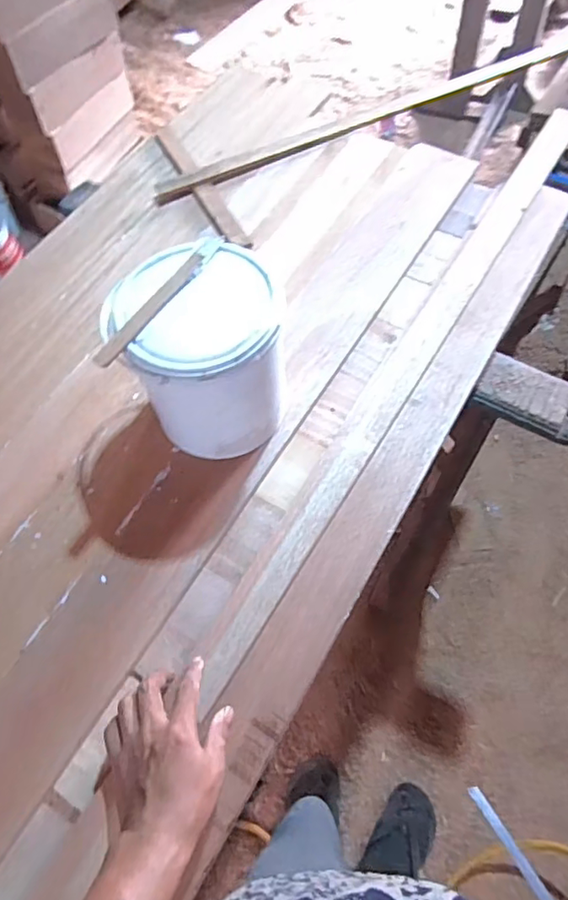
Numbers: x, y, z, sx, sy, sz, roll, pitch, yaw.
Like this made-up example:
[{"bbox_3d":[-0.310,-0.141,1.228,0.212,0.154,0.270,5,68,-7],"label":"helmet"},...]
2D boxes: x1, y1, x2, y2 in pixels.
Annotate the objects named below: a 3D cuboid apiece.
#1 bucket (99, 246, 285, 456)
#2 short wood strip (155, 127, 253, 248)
[{"bbox_3d":[-0.093,-0.100,0.657,0.162,0.214,0.154,0,64,1],"label":"bucket"},{"bbox_3d":[-0.142,-0.453,0.942,0.039,0.010,0.321,-26,66,-11],"label":"short wood strip"}]

